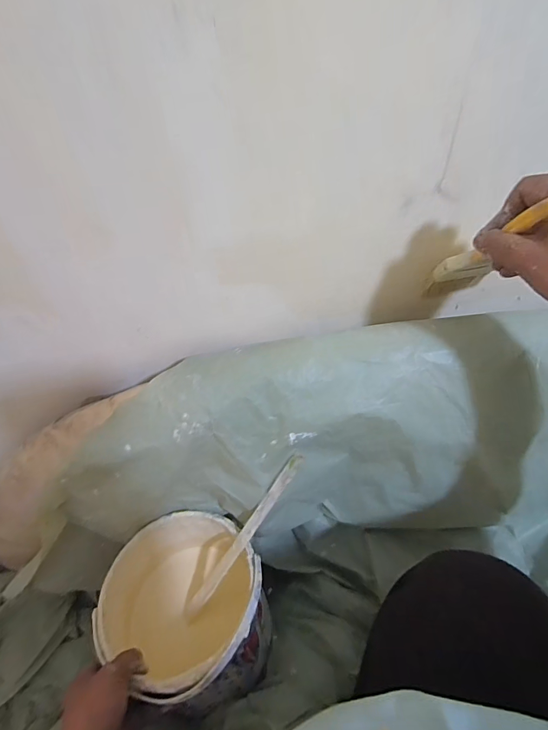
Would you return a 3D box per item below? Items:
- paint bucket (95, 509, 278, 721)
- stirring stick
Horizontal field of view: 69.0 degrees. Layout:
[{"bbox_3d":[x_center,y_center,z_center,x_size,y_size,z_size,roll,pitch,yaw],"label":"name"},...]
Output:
[{"bbox_3d":[-0.101,0.294,0.485,0.179,0.156,0.188,-2,47,2],"label":"paint bucket"},{"bbox_3d":[-0.037,0.202,0.464,0.016,0.252,0.010,43,18,34],"label":"stirring stick"}]

